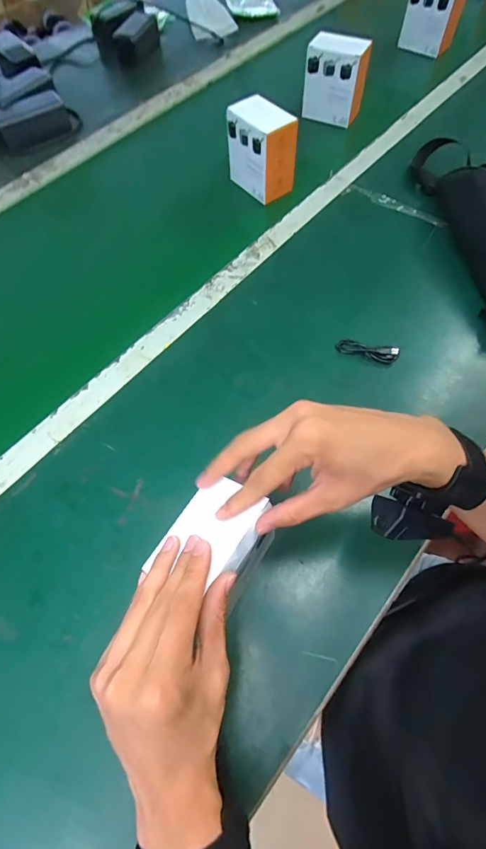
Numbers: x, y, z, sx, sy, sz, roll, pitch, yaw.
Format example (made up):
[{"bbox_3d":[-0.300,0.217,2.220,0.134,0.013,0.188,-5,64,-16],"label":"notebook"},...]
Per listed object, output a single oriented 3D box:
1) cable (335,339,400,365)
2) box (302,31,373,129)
[{"bbox_3d":[0.164,-0.098,0.540,0.079,0.023,0.020,17,64,9],"label":"cable"},{"bbox_3d":[0.179,-0.663,0.787,0.118,0.118,0.054,24,67,14],"label":"box"}]

